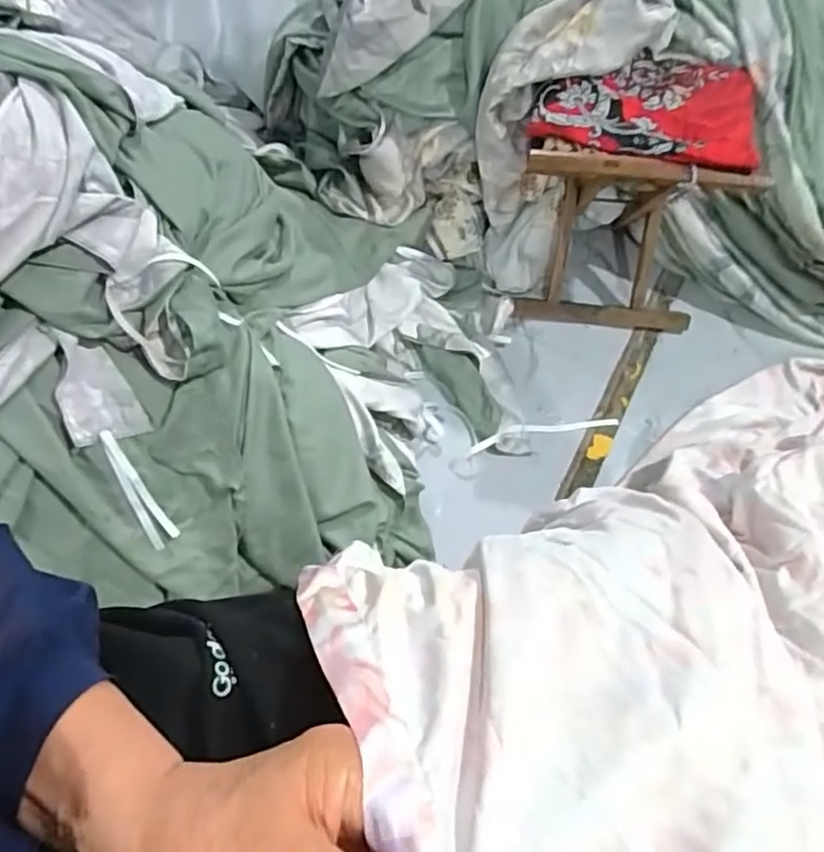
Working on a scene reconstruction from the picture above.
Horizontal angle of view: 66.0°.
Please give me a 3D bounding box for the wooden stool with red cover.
[{"bbox_3d":[0.330,-0.363,1.021,0.305,0.311,0.268,8,59,4],"label":"wooden stool with red cover"}]

